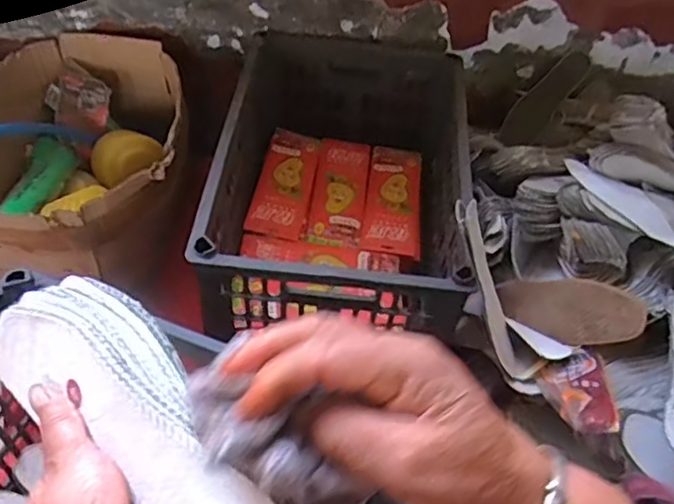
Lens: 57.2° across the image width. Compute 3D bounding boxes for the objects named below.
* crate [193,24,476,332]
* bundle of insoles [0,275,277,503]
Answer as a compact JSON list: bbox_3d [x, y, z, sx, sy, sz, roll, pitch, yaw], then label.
[{"bbox_3d":[0.009,-0.107,0.951,0.338,0.216,0.531,6,50,0],"label":"crate"},{"bbox_3d":[-0.098,0.083,0.313,0.232,0.053,0.069,35,55,29],"label":"bundle of insoles"}]

